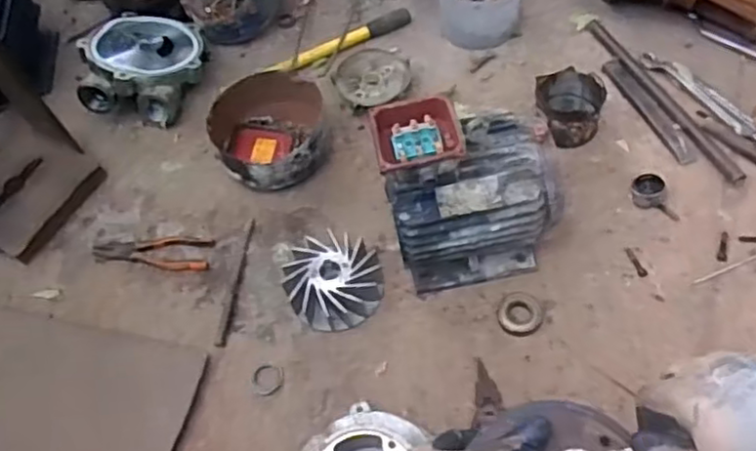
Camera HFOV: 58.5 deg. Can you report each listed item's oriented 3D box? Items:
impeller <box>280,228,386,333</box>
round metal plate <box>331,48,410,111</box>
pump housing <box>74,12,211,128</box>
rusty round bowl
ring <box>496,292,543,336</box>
[{"bbox_3d":[-0.061,0.076,0.946,0.134,0.045,0.130,-3,56,5],"label":"impeller"},{"bbox_3d":[-0.010,-0.259,1.174,0.131,0.031,0.118,-18,56,-4],"label":"round metal plate"},{"bbox_3d":[-0.413,-0.292,1.209,0.188,0.100,0.215,1,57,8],"label":"pump housing"},{"bbox_3d":[-0.173,-0.147,1.093,0.179,0.091,0.189,-3,56,5],"label":"rusty round bowl"},{"bbox_3d":[0.191,0.117,0.905,0.060,0.013,0.055,-3,56,5],"label":"ring"}]

